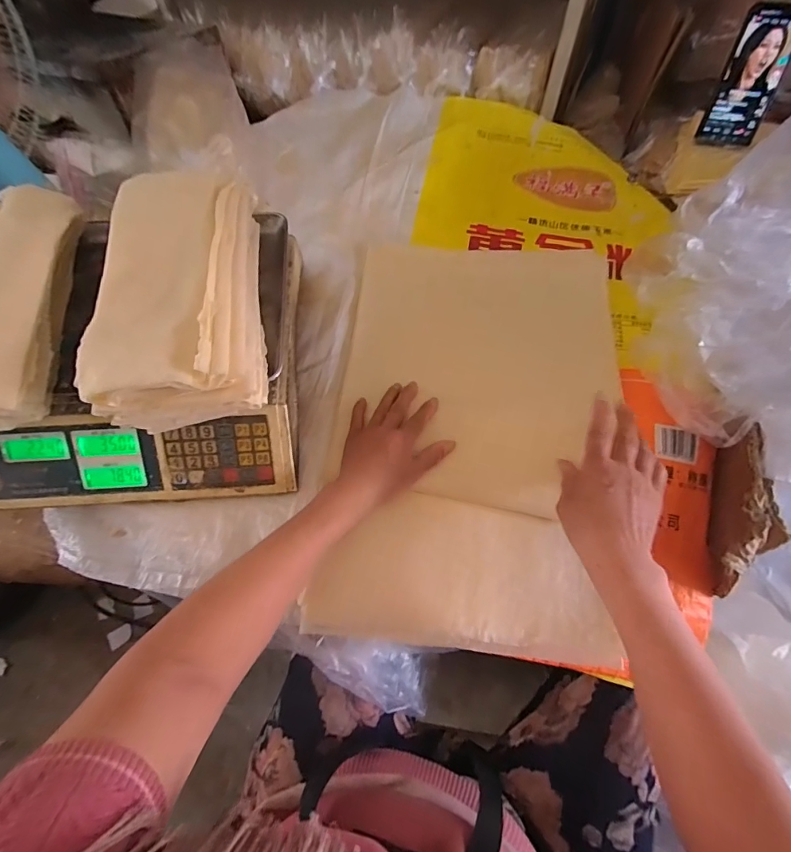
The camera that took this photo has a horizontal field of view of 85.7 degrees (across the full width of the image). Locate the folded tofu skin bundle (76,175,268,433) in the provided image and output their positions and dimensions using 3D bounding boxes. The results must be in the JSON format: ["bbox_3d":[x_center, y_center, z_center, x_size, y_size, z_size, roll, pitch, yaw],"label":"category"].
[{"bbox_3d":[-0.193,-0.118,0.394,0.123,0.082,0.247,-9,63,-2],"label":"folded tofu skin bundle"}]

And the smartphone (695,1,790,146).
[{"bbox_3d":[0.499,-0.487,0.598,0.077,0.153,0.010,18,37,18],"label":"smartphone"}]

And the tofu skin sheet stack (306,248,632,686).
[{"bbox_3d":[0.095,-0.018,0.503,0.319,0.022,0.499,6,67,3],"label":"tofu skin sheet stack"}]

